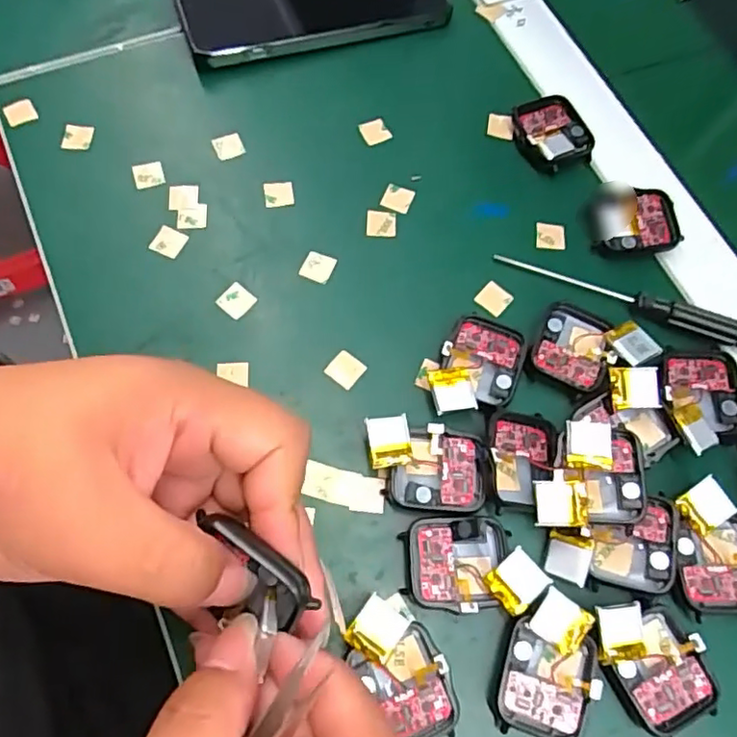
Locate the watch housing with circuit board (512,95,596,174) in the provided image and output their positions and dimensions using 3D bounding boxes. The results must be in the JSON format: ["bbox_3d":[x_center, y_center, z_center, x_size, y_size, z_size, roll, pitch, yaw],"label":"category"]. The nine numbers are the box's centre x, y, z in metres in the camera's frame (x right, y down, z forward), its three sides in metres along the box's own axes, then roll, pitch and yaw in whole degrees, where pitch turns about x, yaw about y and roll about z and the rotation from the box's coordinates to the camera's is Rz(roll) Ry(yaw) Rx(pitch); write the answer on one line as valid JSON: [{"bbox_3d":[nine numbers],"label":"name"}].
[{"bbox_3d":[0.105,-0.133,0.355,0.040,0.010,0.045,-15,70,-7],"label":"watch housing with circuit board"}]

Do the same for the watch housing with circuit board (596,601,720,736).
[{"bbox_3d":[0.117,0.119,0.252,0.038,0.011,0.052,-24,72,-11],"label":"watch housing with circuit board"}]

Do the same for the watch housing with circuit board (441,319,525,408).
[{"bbox_3d":[0.055,-0.004,0.302,0.037,0.011,0.042,17,70,5],"label":"watch housing with circuit board"}]

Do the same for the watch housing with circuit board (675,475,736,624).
[{"bbox_3d":[0.154,0.079,0.270,0.035,0.010,0.055,2,69,-1],"label":"watch housing with circuit board"}]

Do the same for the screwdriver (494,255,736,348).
[{"bbox_3d":[0.131,-0.039,0.318,0.131,0.010,0.012,23,70,7],"label":"screwdriver"}]

